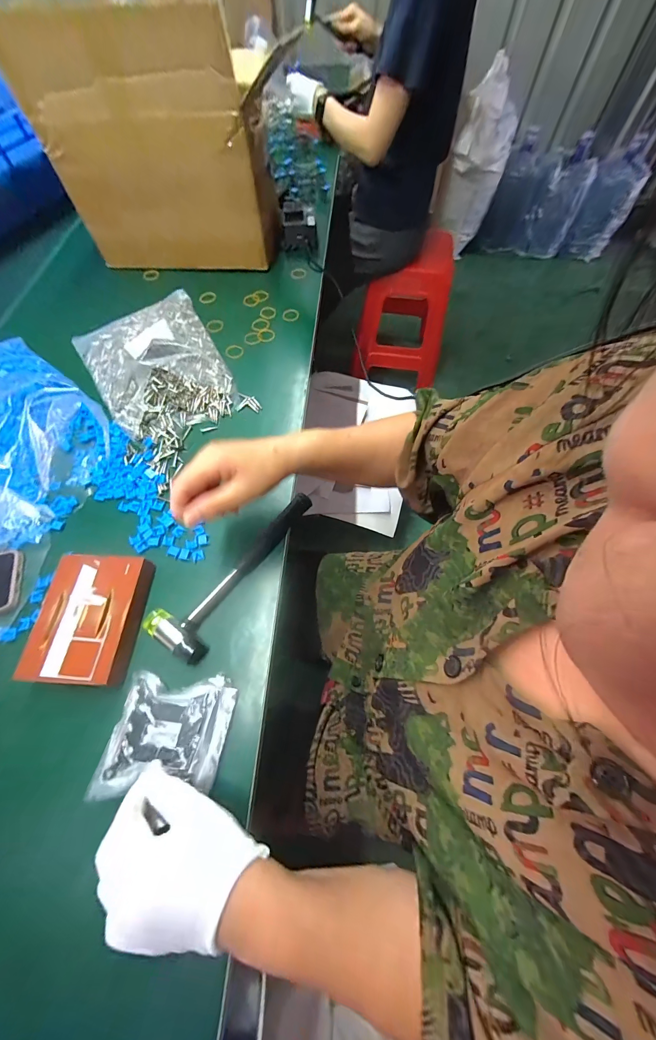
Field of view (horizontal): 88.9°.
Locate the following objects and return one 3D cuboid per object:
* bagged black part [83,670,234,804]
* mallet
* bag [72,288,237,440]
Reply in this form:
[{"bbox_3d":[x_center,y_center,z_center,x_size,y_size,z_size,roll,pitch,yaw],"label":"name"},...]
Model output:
[{"bbox_3d":[-0.161,0.211,0.335,0.119,0.012,0.100,1,62,0],"label":"bagged black part"},{"bbox_3d":[-0.105,0.054,0.420,0.072,0.026,0.251,34,67,16],"label":"mallet"},{"bbox_3d":[-0.294,-0.274,0.551,0.212,0.064,0.307,-27,66,-14],"label":"bag"}]

